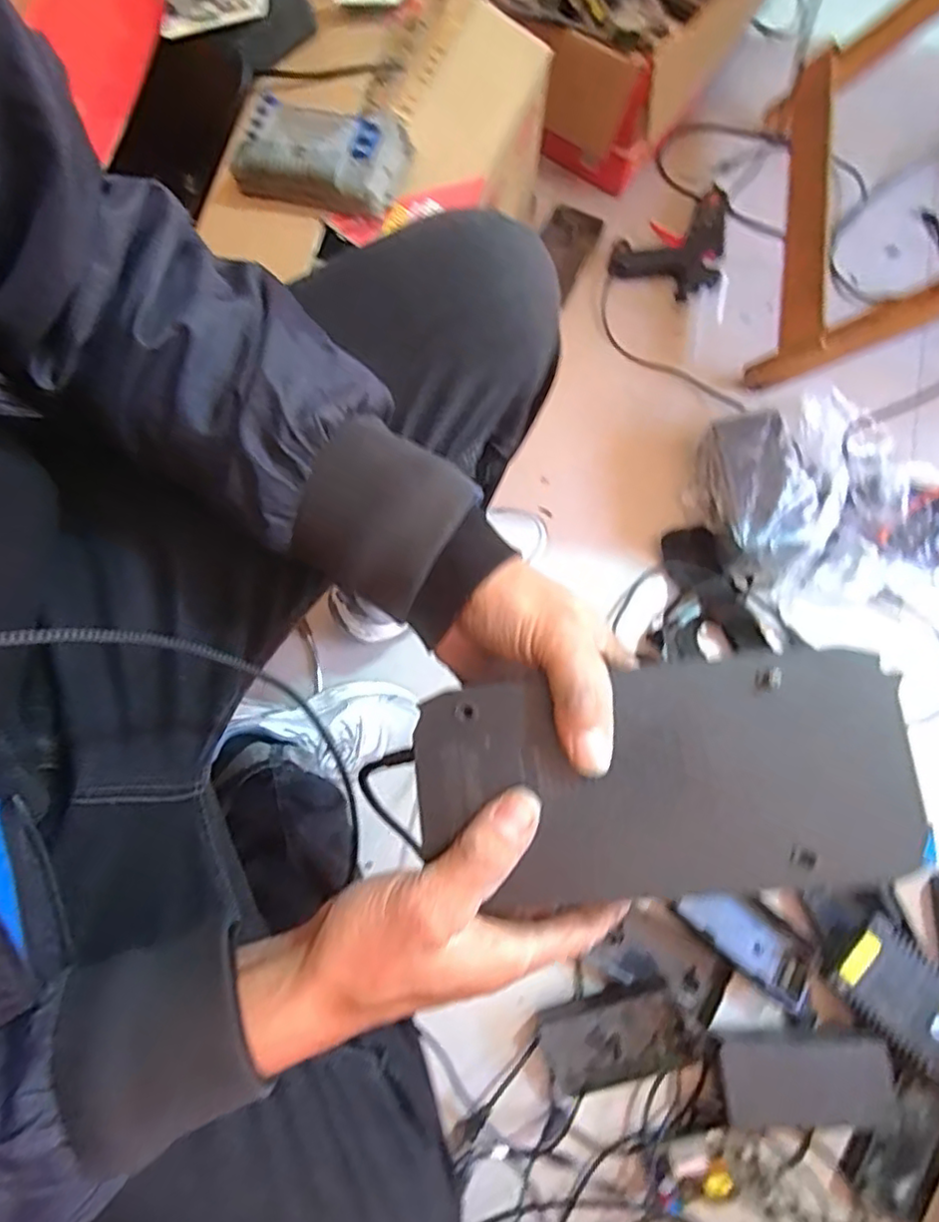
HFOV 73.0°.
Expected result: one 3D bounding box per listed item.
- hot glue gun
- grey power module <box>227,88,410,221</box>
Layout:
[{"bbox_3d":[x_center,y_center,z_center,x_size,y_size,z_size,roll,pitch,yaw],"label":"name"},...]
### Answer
[{"bbox_3d":[0.319,-0.538,0.955,0.208,0.027,0.134,-29,79,-4],"label":"hot glue gun"},{"bbox_3d":[-0.142,-0.437,0.605,0.162,0.049,0.096,15,79,5],"label":"grey power module"}]

